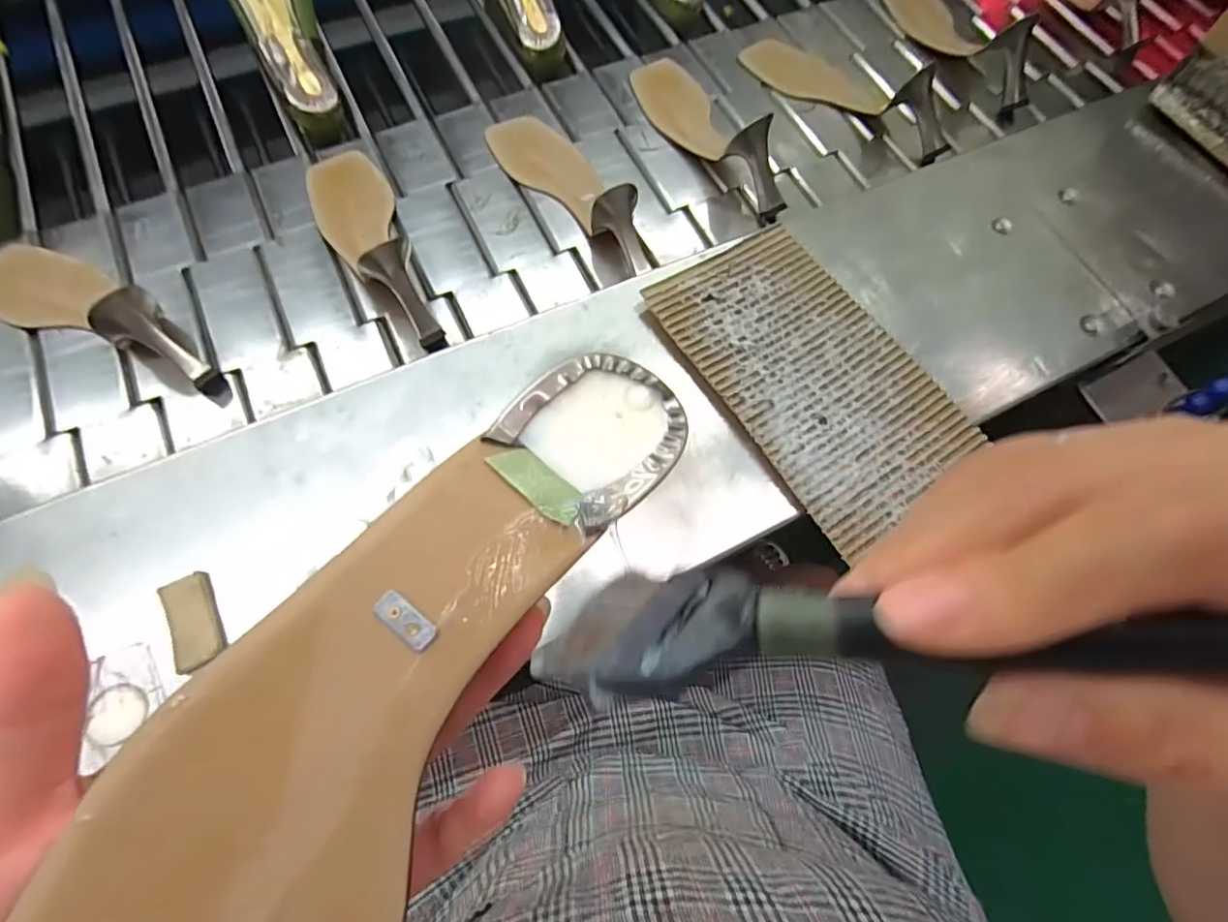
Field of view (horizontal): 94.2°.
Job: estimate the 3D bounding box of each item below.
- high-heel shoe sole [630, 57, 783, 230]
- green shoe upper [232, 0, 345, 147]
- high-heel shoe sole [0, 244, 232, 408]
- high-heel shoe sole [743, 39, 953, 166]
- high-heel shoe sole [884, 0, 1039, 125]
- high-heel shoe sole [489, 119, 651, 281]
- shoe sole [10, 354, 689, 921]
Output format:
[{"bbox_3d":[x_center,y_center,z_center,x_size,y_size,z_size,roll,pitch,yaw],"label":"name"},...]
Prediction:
[{"bbox_3d":[0.094,-0.353,0.605,0.072,0.083,0.252,-23,58,-11],"label":"high-heel shoe sole"},{"bbox_3d":[-0.345,-0.444,0.598,0.083,0.066,0.227,-19,96,-10],"label":"green shoe upper"},{"bbox_3d":[-0.444,-0.138,0.475,0.265,0.069,0.071,22,67,3],"label":"high-heel shoe sole"},{"bbox_3d":[0.265,-0.420,0.642,0.092,0.066,0.247,-40,62,-16],"label":"high-heel shoe sole"},{"bbox_3d":[0.404,-0.525,0.670,0.089,0.069,0.266,-11,69,-9],"label":"high-heel shoe sole"},{"bbox_3d":[-0.041,-0.273,0.568,0.081,0.056,0.255,-31,59,-14],"label":"high-heel shoe sole"},{"bbox_3d":[-0.056,0.059,0.138,0.067,0.028,0.224,33,75,10],"label":"shoe sole"}]

